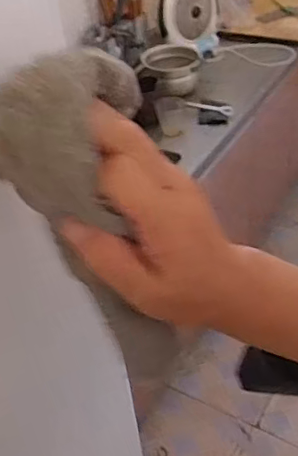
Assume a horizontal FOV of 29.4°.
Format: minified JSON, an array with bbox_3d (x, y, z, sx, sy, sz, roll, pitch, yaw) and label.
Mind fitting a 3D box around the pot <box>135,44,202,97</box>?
[{"bbox_3d":[0.064,-0.479,1.717,0.178,0.126,0.145,-12,41,-5],"label":"pot"}]

